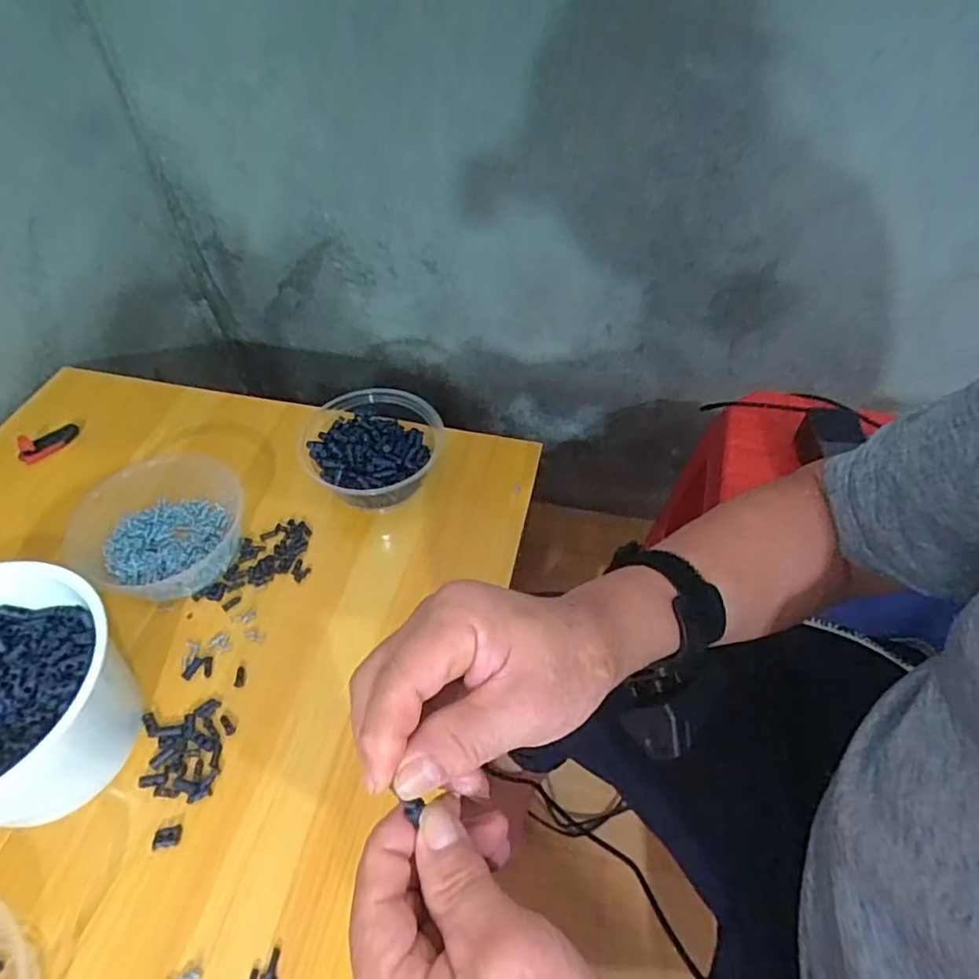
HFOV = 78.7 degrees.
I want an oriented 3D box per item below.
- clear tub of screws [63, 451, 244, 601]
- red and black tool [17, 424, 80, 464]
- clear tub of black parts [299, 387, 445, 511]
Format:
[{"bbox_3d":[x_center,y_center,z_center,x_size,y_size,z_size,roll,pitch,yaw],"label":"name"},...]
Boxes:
[{"bbox_3d":[-0.290,0.032,0.531,0.145,0.059,0.124,-33,58,-26],"label":"clear tub of screws"},{"bbox_3d":[-0.459,-0.051,0.622,0.058,0.013,0.031,-33,58,-26],"label":"red and black tool"},{"bbox_3d":[-0.113,-0.034,0.584,0.132,0.065,0.146,0,50,-2],"label":"clear tub of black parts"}]

